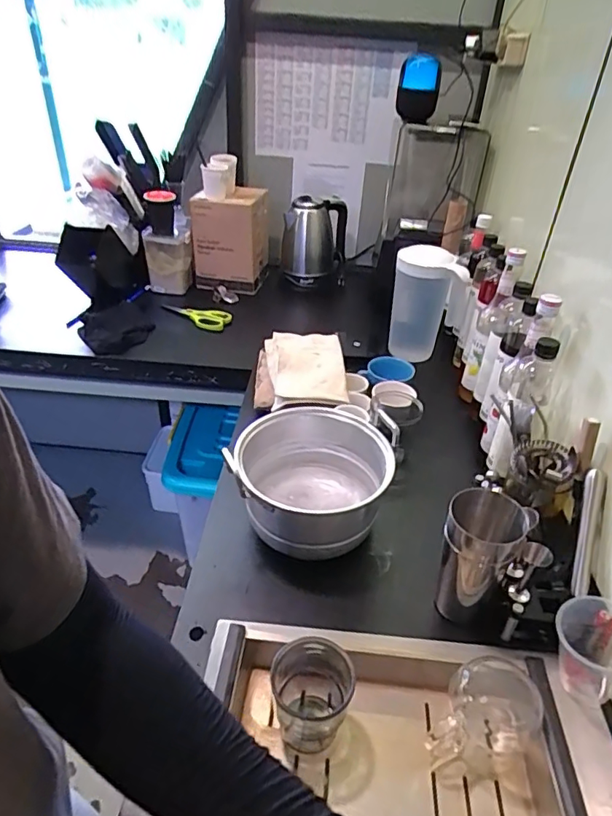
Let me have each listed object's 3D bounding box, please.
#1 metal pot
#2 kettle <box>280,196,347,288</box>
[{"bbox_3d":[0.009,0.112,0.772,0.217,0.156,0.218,2,35,-2],"label":"metal pot"},{"bbox_3d":[0.024,-0.463,1.465,0.180,0.213,0.136,4,35,0],"label":"kettle"}]

